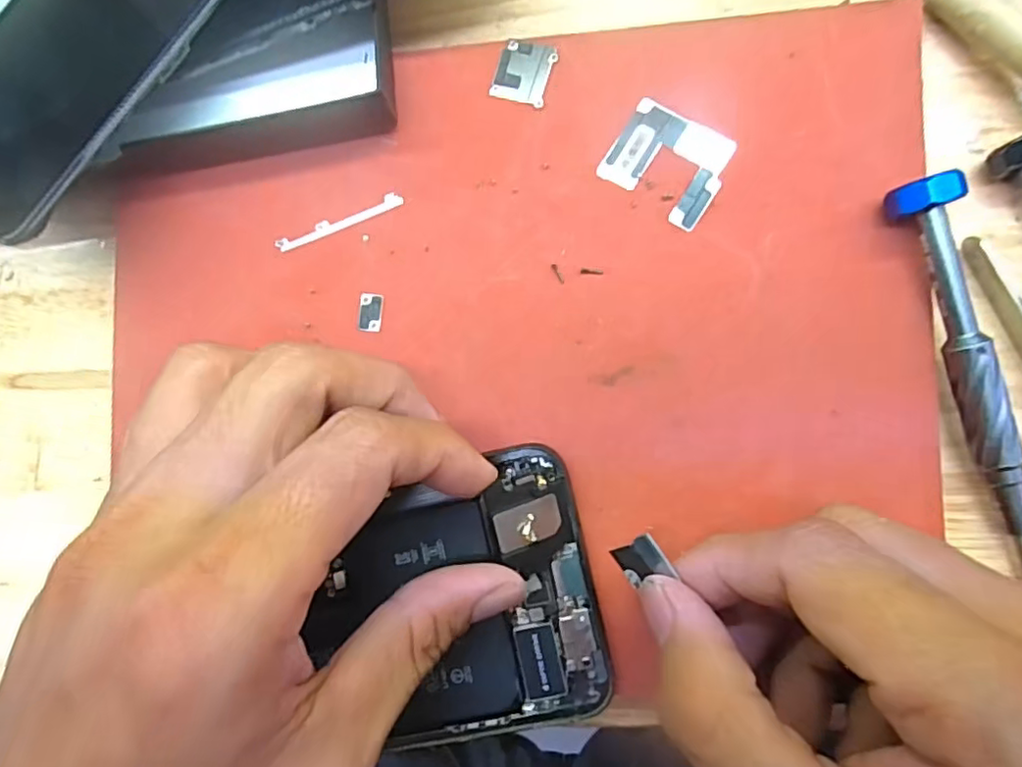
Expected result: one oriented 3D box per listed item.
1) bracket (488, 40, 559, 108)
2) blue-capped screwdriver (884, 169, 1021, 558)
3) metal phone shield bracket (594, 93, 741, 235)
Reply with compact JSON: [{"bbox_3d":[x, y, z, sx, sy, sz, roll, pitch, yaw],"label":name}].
[{"bbox_3d":[0.004,-0.095,0.180,0.017,0.004,0.018,18,89,8],"label":"bracket"},{"bbox_3d":[0.121,-0.001,0.155,0.014,0.021,0.106,-16,85,6],"label":"blue-capped screwdriver"},{"bbox_3d":[0.046,-0.065,0.173,0.033,0.004,0.027,33,92,8],"label":"metal phone shield bracket"}]

